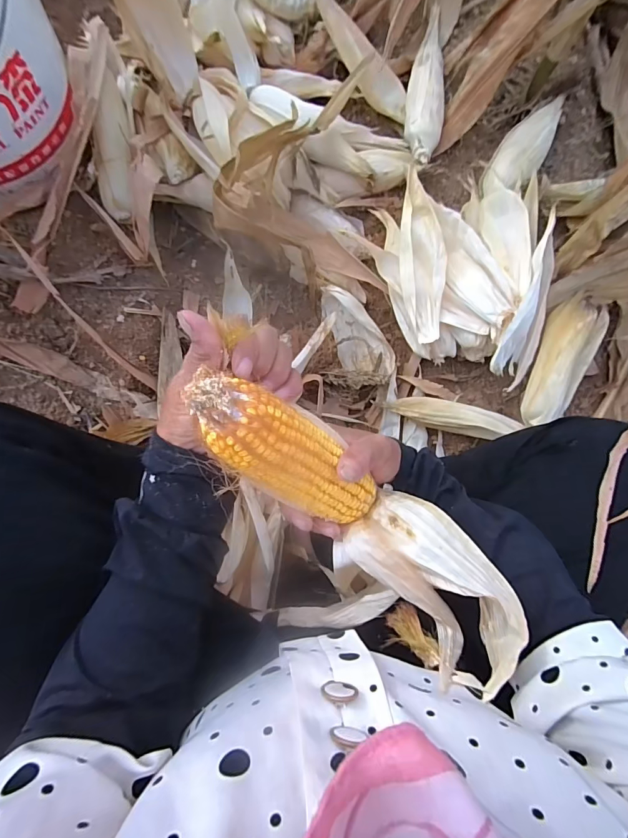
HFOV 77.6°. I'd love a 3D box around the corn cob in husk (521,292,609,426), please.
[{"bbox_3d":[0.342,-0.084,0.537,0.067,0.056,0.193,16,85,-2],"label":"corn cob in husk"}]

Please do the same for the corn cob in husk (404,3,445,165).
[{"bbox_3d":[0.173,-0.515,0.601,0.054,0.054,0.260,6,85,-3],"label":"corn cob in husk"}]

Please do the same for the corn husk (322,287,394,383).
[{"bbox_3d":[0.068,-0.131,0.609,0.071,0.060,0.163,-24,87,-5],"label":"corn husk"}]

